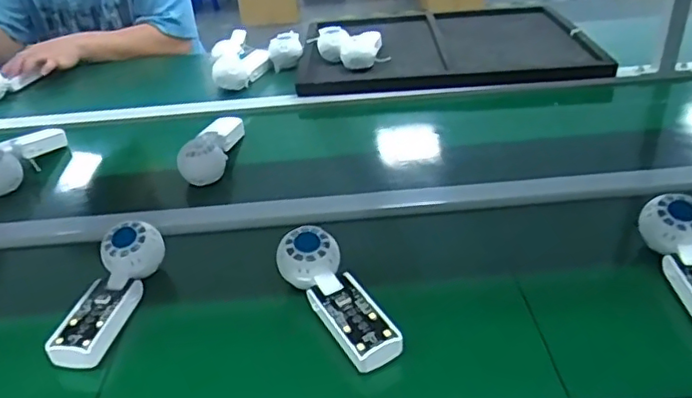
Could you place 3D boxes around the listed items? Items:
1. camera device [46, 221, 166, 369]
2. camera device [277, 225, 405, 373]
[{"bbox_3d":[-0.241,0.089,0.598,0.057,0.053,0.162,2,34,12],"label":"camera device"},{"bbox_3d":[-0.009,0.088,0.568,0.054,0.047,0.159,-21,36,-23],"label":"camera device"}]

